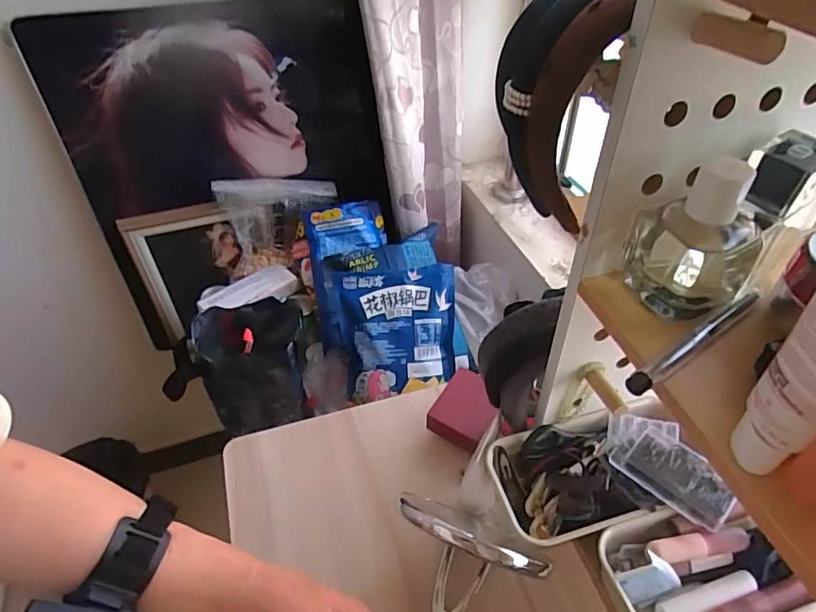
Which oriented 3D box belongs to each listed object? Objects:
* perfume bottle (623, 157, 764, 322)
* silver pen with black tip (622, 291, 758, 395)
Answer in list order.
[{"bbox_3d":[0.177,-0.042,0.335,0.073,0.095,0.050,28,51,26],"label":"perfume bottle"},{"bbox_3d":[0.178,0.020,0.330,0.128,0.014,0.011,-28,50,-25],"label":"silver pen with black tip"}]

